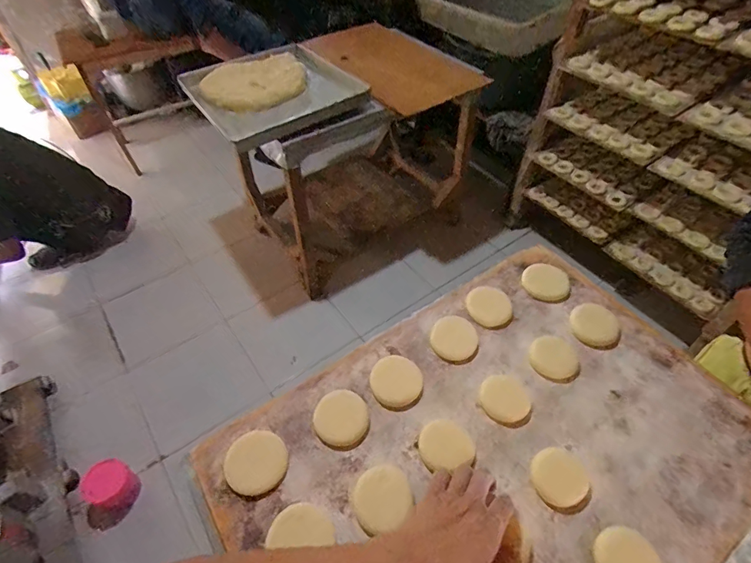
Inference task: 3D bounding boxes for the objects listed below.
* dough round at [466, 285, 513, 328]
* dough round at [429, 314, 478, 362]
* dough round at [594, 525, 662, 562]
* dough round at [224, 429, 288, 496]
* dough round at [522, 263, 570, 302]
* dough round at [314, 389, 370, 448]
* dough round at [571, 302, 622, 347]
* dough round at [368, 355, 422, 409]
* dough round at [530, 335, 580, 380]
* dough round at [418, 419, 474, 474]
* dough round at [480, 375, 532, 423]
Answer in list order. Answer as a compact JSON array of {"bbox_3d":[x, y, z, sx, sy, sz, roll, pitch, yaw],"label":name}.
[{"bbox_3d":[0.174,0.037,0.653,0.066,0.008,0.070,-1,52,2],"label":"dough round"},{"bbox_3d":[0.113,0.081,0.617,0.064,0.013,0.072,9,50,9],"label":"dough round"},{"bbox_3d":[0.262,0.292,0.446,0.060,0.025,0.061,0,49,1],"label":"dough round"},{"bbox_3d":[-0.143,0.216,0.515,0.069,0.009,0.073,-1,52,2],"label":"dough round"},{"bbox_3d":[0.271,-0.001,0.678,0.070,0.007,0.063,19,55,17],"label":"dough round"},{"bbox_3d":[-0.043,0.173,0.548,0.066,0.010,0.071,0,49,1],"label":"dough round"},{"bbox_3d":[0.324,0.063,0.629,0.063,0.012,0.068,0,49,1],"label":"dough round"},{"bbox_3d":[0.028,0.134,0.582,0.068,0.008,0.071,0,49,1],"label":"dough round"},{"bbox_3d":[0.251,0.106,0.602,0.065,0.008,0.063,0,49,1],"label":"dough round"},{"bbox_3d":[0.088,0.202,0.531,0.065,0.007,0.060,4,52,6],"label":"dough round"},{"bbox_3d":[0.170,0.150,0.555,0.062,0.021,0.064,19,52,16],"label":"dough round"}]

